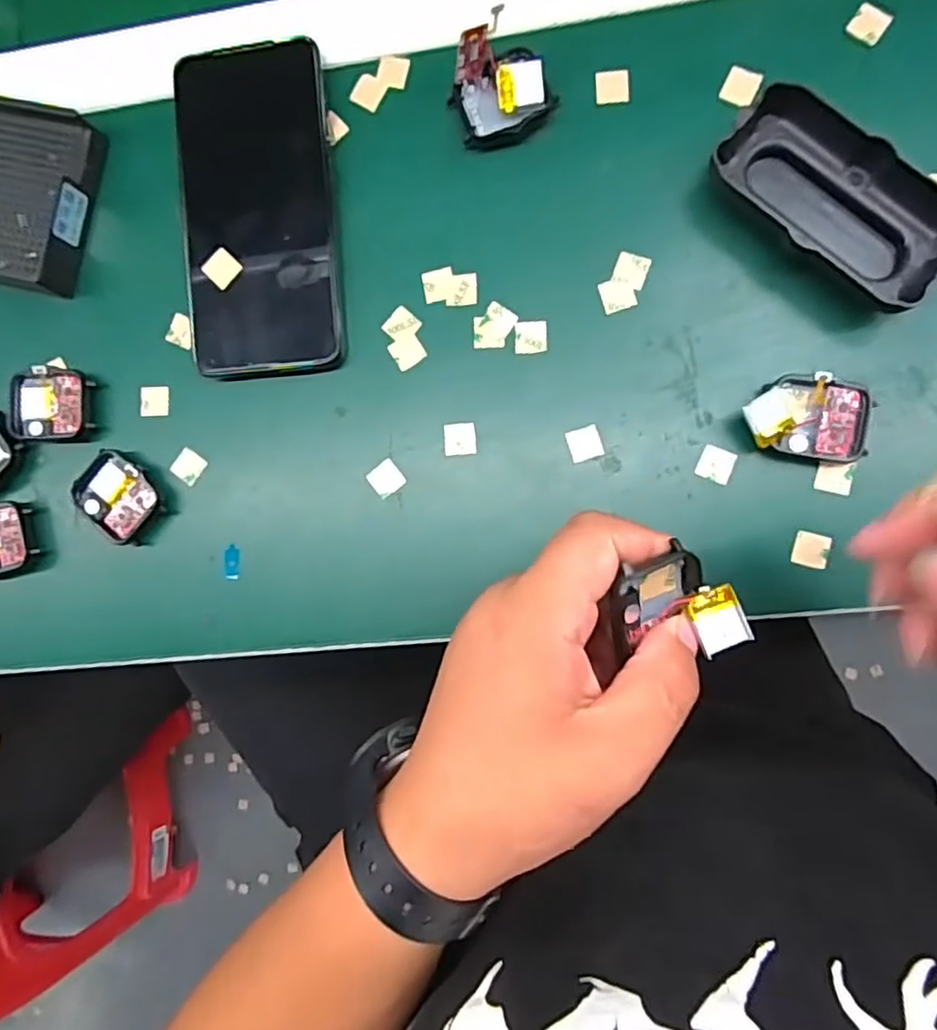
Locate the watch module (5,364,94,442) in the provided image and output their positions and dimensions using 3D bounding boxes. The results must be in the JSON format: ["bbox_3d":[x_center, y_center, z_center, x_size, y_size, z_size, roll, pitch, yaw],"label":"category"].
[{"bbox_3d":[-0.223,-0.058,0.343,0.047,0.012,0.039,4,89,7],"label":"watch module"}]

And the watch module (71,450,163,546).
[{"bbox_3d":[-0.183,-0.010,0.338,0.043,0.011,0.038,44,94,6],"label":"watch module"}]

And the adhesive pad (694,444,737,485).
[{"bbox_3d":[0.118,-0.024,0.304,0.015,0.004,0.016,22,91,7],"label":"adhesive pad"}]

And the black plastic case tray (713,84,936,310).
[{"bbox_3d":[0.168,-0.145,0.291,0.110,0.027,0.047,43,94,6],"label":"black plastic case tray"}]

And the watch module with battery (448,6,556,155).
[{"bbox_3d":[0.015,-0.204,0.304,0.045,0.038,0.035,-22,86,6],"label":"watch module with battery"}]

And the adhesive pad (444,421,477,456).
[{"bbox_3d":[-0.004,-0.038,0.319,0.016,0.004,0.016,-4,88,7],"label":"adhesive pad"}]

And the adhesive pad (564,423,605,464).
[{"bbox_3d":[0.057,-0.035,0.312,0.016,0.004,0.016,-17,86,6],"label":"adhesive pad"}]

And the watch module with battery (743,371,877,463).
[{"bbox_3d":[0.155,-0.045,0.293,0.055,0.018,0.038,12,90,7],"label":"watch module with battery"}]

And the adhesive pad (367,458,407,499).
[{"bbox_3d":[-0.042,-0.019,0.325,0.016,0.004,0.015,-36,85,5],"label":"adhesive pad"}]

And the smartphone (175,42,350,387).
[{"bbox_3d":[-0.107,-0.153,0.325,0.078,0.007,0.161,-5,92,7],"label":"smartphone"}]

